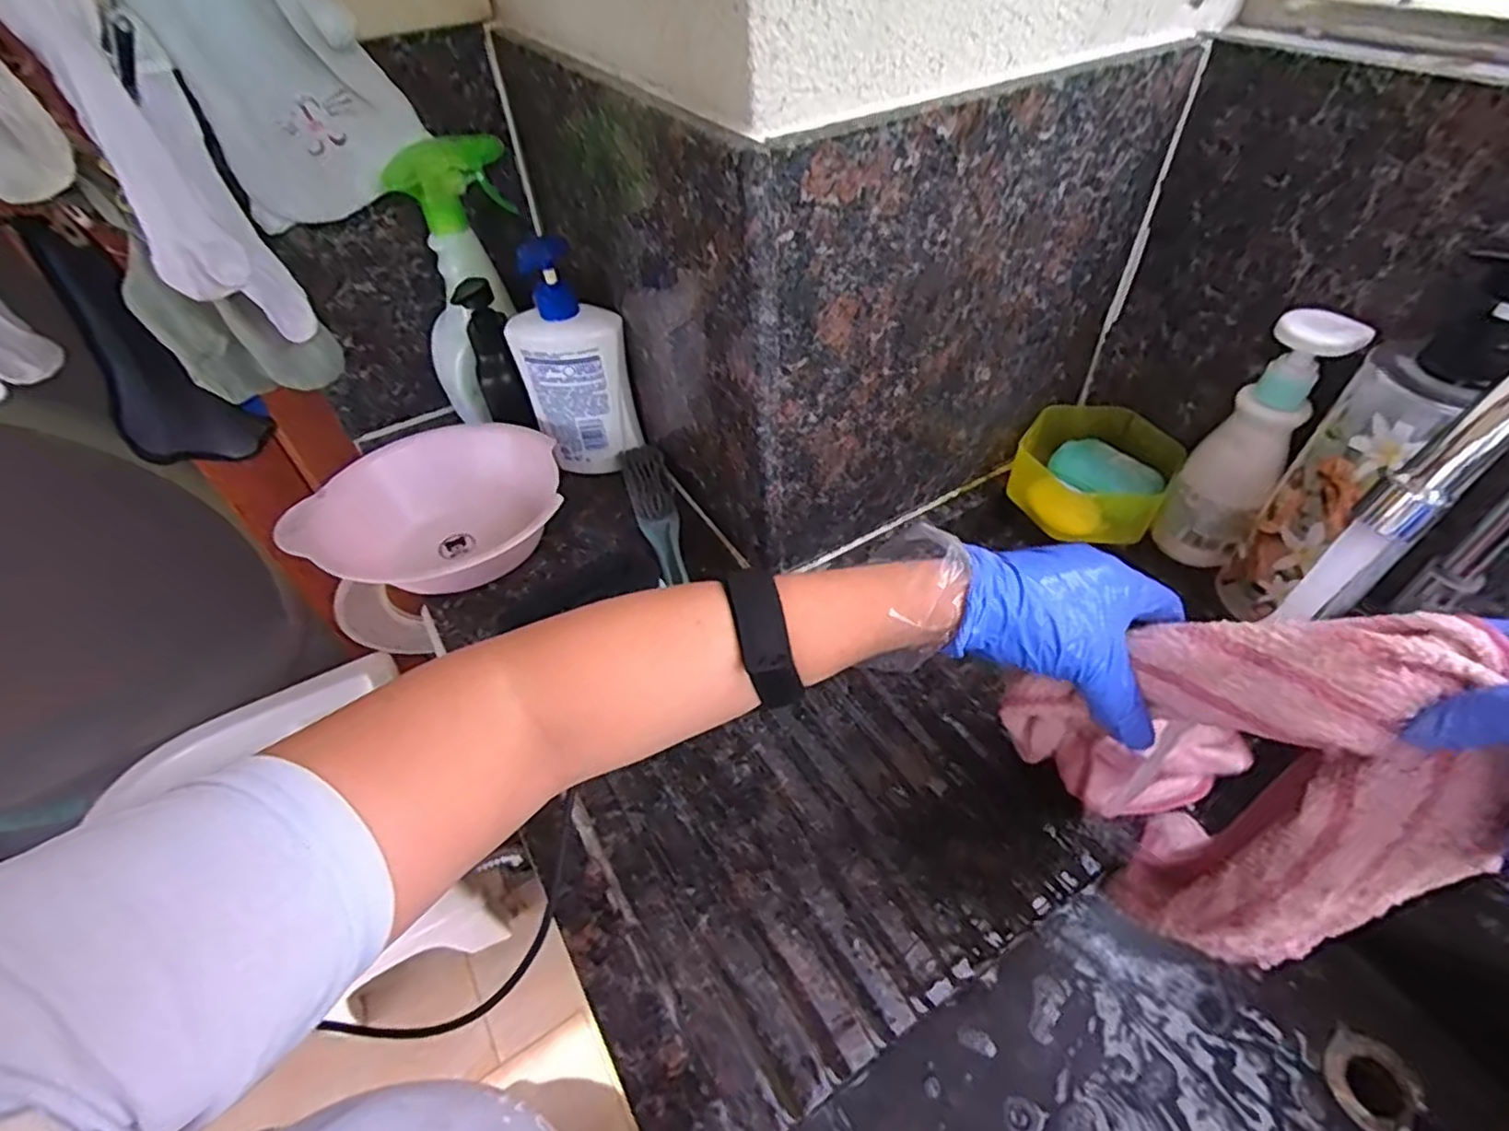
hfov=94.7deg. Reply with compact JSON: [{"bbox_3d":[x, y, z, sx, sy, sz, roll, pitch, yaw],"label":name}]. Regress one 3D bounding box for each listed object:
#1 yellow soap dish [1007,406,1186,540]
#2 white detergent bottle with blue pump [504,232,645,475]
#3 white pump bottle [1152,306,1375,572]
[{"bbox_3d":[0.274,-0.075,0.565,0.109,0.052,0.121,27,54,25],"label":"yellow soap dish"},{"bbox_3d":[-0.147,-0.166,0.562,0.085,0.191,0.043,-9,48,-5],"label":"white detergent bottle with blue pump"},{"bbox_3d":[0.326,-0.075,0.465,0.052,0.178,0.041,23,53,22],"label":"white pump bottle"}]

